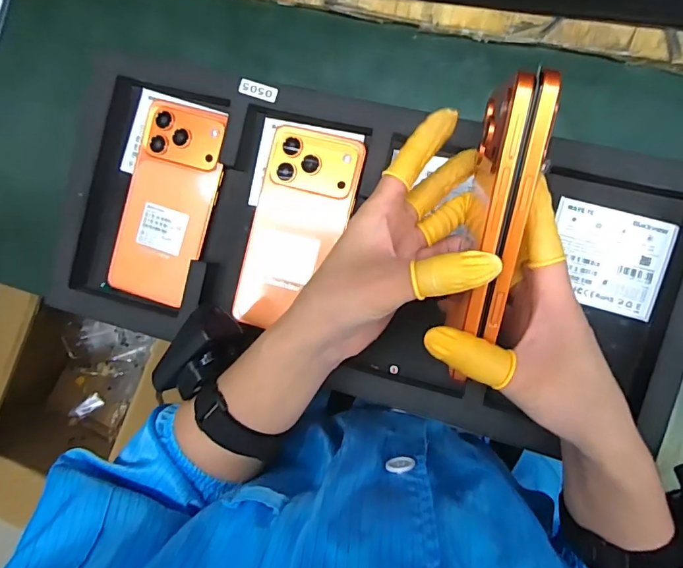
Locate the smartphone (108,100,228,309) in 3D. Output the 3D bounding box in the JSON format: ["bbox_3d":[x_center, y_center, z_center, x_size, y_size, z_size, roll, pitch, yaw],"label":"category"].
[{"bbox_3d":[-0.141,-0.064,0.369,0.072,0.008,0.156,16,93,9],"label":"smartphone"}]

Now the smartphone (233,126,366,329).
[{"bbox_3d":[-0.035,-0.042,0.363,0.074,0.012,0.155,15,93,9],"label":"smartphone"}]

